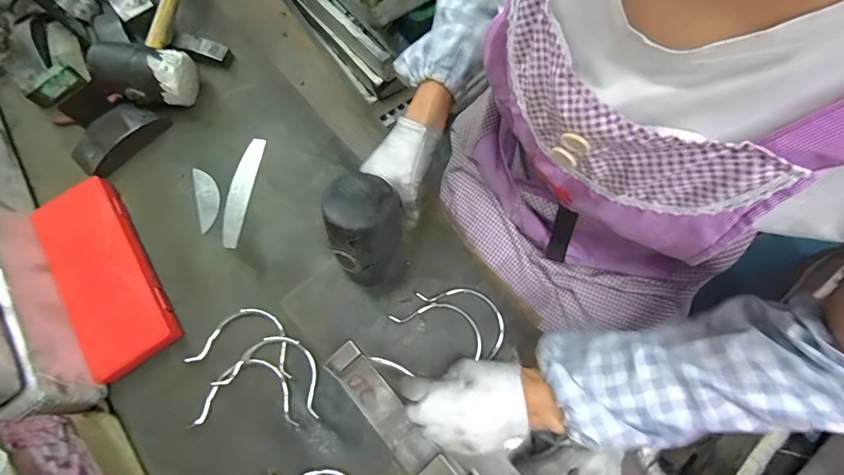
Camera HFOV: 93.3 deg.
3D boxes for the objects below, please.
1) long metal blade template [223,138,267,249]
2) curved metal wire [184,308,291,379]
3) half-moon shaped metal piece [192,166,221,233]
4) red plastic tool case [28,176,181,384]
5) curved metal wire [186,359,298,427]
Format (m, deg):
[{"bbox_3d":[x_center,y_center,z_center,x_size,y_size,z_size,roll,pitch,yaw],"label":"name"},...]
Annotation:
[{"bbox_3d":[-0.244,-0.063,0.537,0.031,0.004,0.156,7,71,5],"label":"long metal blade template"},{"bbox_3d":[-0.206,0.118,0.466,0.120,0.006,0.070,7,71,5],"label":"curved metal wire"},{"bbox_3d":[-0.289,-0.054,0.539,0.032,0.005,0.093,-16,71,-3],"label":"half-moon shaped metal piece"},{"bbox_3d":[-0.389,0.044,0.487,0.101,0.027,0.243,-34,73,-9],"label":"red plastic tool case"},{"bbox_3d":[-0.196,0.172,0.444,0.114,0.012,0.069,-1,71,2],"label":"curved metal wire"}]

